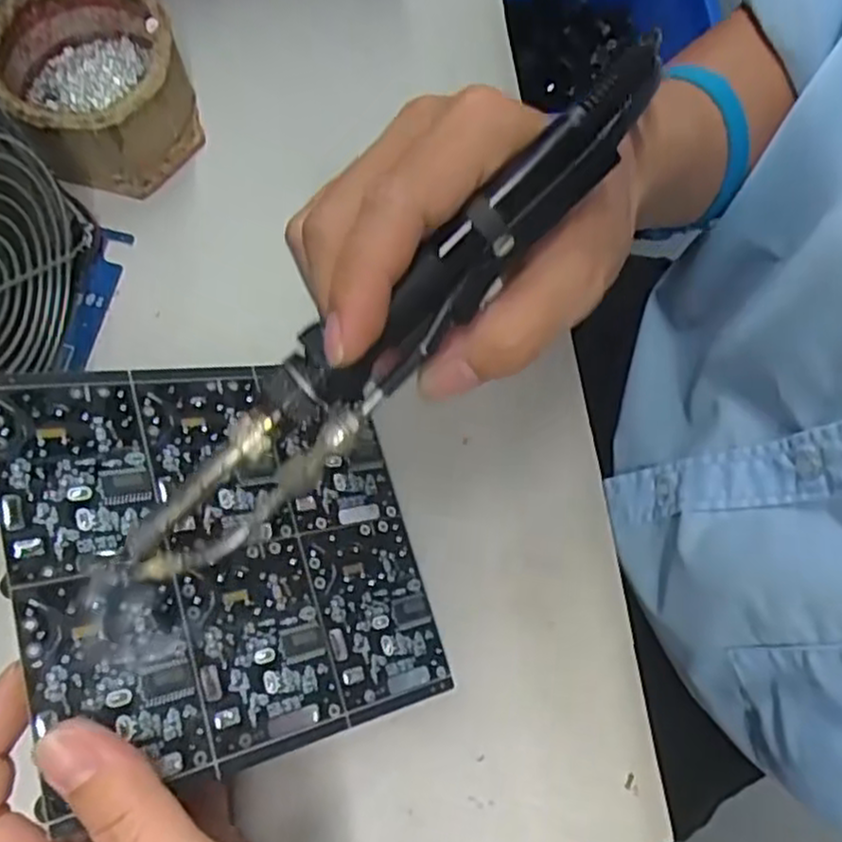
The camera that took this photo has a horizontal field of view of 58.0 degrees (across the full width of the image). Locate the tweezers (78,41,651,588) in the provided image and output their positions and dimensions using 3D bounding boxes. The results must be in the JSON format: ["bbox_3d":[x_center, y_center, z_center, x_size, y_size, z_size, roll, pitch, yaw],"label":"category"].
[{"bbox_3d":[-0.006,-0.027,0.217,0.209,0.017,0.029,-45,75,0],"label":"tweezers"}]

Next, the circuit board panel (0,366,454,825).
[{"bbox_3d":[-0.064,0.042,0.263,0.140,0.004,0.132,-5,69,-37],"label":"circuit board panel"}]

